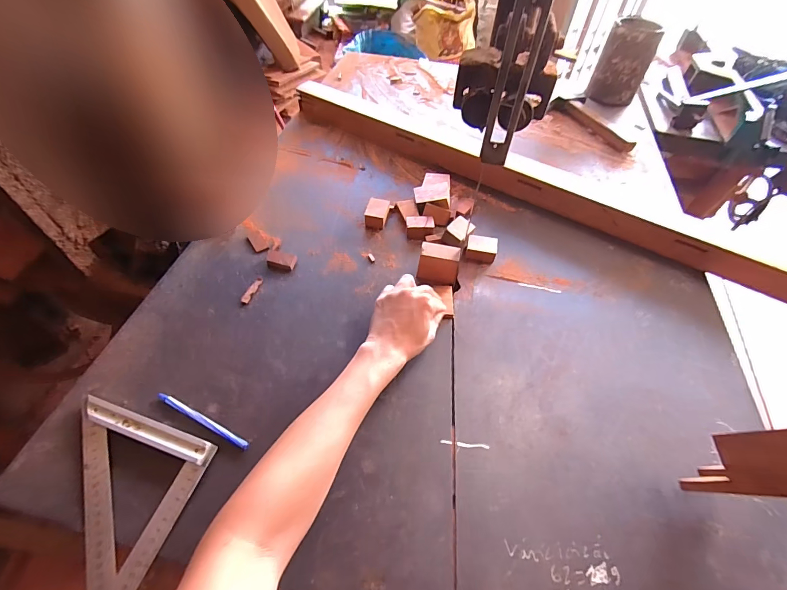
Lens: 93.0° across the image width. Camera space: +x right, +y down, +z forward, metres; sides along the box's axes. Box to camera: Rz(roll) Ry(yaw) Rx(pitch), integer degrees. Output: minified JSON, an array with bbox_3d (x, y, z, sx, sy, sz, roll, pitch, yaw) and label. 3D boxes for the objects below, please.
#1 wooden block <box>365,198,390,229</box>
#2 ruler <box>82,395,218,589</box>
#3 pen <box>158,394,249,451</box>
[{"bbox_3d":[-0.030,-0.149,0.688,0.037,0.029,0.054,9,52,5],"label":"wooden block"},{"bbox_3d":[-0.315,0.220,0.395,0.172,0.014,0.184,16,53,10],"label":"ruler"},{"bbox_3d":[-0.234,0.153,0.456,0.136,0.005,0.011,23,54,15],"label":"pen"}]

